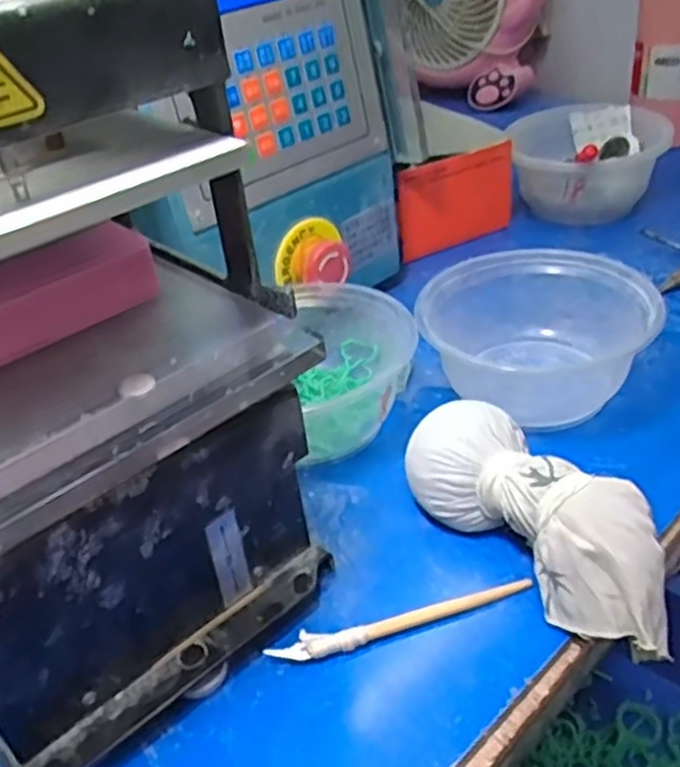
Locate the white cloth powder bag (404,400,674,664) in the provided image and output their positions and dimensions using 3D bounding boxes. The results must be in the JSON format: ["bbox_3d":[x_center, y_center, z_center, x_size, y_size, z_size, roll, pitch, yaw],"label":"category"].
[{"bbox_3d":[0.090,0.061,0.346,0.053,0.051,0.144,-28,40,-27],"label":"white cloth powder bag"}]

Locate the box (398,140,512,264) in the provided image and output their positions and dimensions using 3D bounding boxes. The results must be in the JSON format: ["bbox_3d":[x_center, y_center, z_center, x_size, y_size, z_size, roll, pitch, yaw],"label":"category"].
[{"bbox_3d":[0.099,-0.148,0.606,0.108,0.068,0.022,-24,22,-23],"label":"box"}]

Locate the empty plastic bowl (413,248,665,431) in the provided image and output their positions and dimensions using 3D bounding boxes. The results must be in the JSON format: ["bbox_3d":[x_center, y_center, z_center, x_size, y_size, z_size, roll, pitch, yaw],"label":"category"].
[{"bbox_3d":[0.115,-0.032,0.457,0.132,0.056,0.108,-6,35,2],"label":"empty plastic bowl"}]

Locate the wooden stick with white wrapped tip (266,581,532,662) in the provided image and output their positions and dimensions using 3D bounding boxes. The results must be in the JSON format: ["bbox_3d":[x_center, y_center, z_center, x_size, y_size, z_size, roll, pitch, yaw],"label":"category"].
[{"bbox_3d":[0.028,0.105,0.335,0.120,0.006,0.014,-13,35,-8],"label":"wooden stick with white wrapped tip"}]

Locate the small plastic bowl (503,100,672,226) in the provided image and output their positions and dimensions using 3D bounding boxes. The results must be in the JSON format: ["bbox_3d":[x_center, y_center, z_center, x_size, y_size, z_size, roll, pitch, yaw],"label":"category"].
[{"bbox_3d":[0.207,-0.190,0.651,0.114,0.072,0.111,-5,35,3],"label":"small plastic bowl"}]

